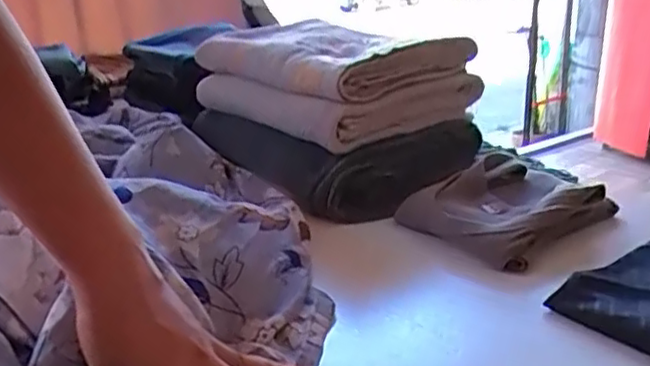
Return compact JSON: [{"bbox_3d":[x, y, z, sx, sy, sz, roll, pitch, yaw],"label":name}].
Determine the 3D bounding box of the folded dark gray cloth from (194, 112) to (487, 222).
[{"bbox_3d":[0.016,-0.055,0.877,0.234,0.067,0.344,-15,25,-31],"label":"folded dark gray cloth"}]

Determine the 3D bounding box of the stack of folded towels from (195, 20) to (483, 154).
[{"bbox_3d":[0.011,-0.146,0.889,0.236,0.092,0.327,-16,26,-33],"label":"stack of folded towels"}]

